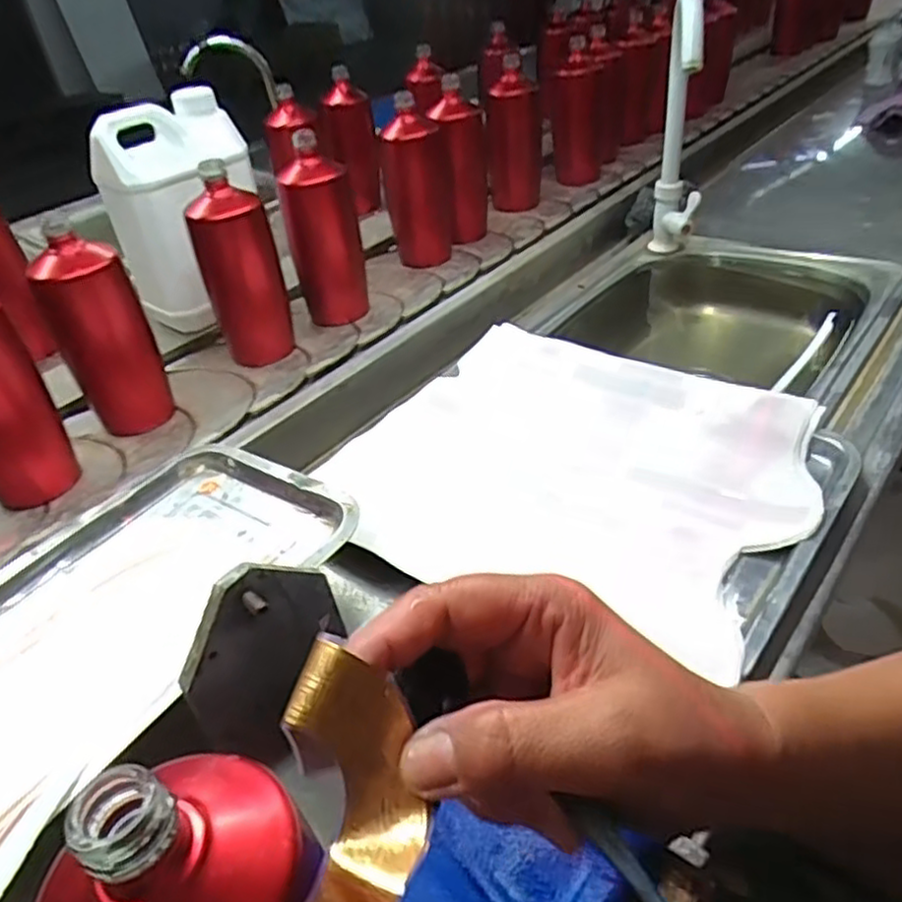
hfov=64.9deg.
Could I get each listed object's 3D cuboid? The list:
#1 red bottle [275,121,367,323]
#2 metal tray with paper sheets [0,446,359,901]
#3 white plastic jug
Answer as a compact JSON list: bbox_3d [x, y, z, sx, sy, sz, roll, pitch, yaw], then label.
[{"bbox_3d":[-0.146,-0.255,0.821,0.078,0.192,0.058,32,49,29],"label":"red bottle"},{"bbox_3d":[-0.224,0.107,0.467,0.200,0.052,0.309,24,45,22],"label":"metal tray with paper sheets"},{"bbox_3d":[-0.287,-0.261,0.813,0.137,0.231,0.139,25,46,23],"label":"white plastic jug"}]

